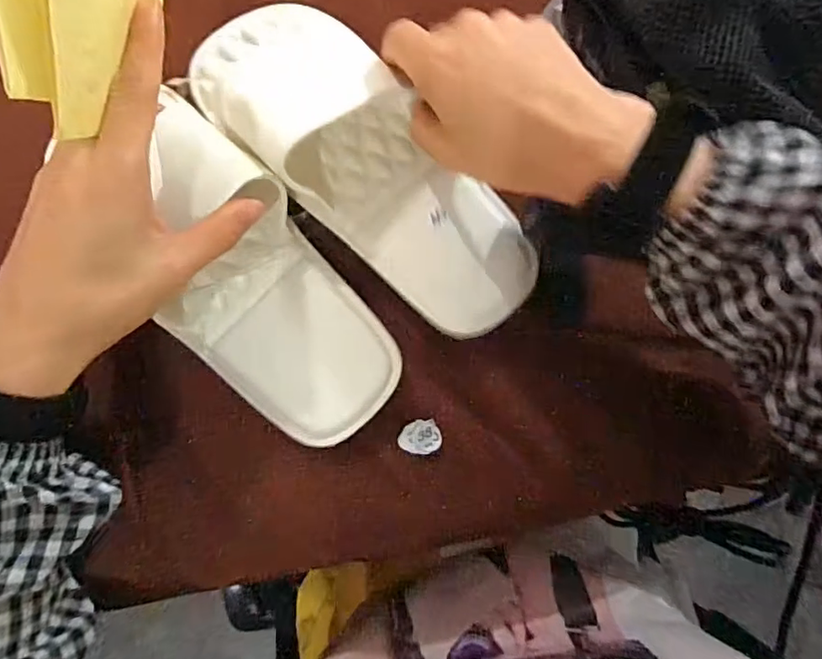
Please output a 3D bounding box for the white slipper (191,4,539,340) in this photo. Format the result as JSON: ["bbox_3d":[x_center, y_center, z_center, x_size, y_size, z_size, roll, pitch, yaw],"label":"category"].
[{"bbox_3d":[-0.028,-0.098,0.324,0.090,0.048,0.237,-42,87,-9],"label":"white slipper"}]

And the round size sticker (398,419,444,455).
[{"bbox_3d":[0.005,0.059,0.322,0.023,0.004,0.018,0,81,-3],"label":"round size sticker"}]

